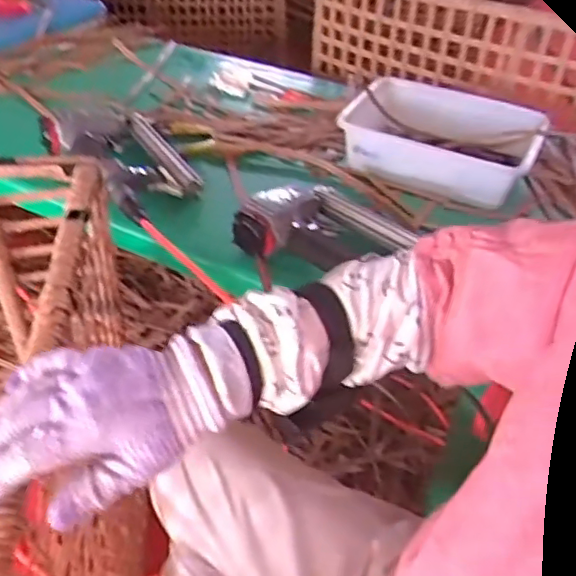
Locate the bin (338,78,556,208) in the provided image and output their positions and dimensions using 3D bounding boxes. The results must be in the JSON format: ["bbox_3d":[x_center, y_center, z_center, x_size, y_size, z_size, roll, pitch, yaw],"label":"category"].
[{"bbox_3d":[0.223,-0.221,0.868,0.264,0.075,0.210,17,43,16],"label":"bin"}]

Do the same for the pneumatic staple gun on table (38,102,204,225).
[{"bbox_3d":[-0.230,-0.193,0.843,0.152,0.059,0.266,-29,50,-31],"label":"pneumatic staple gun on table"}]

